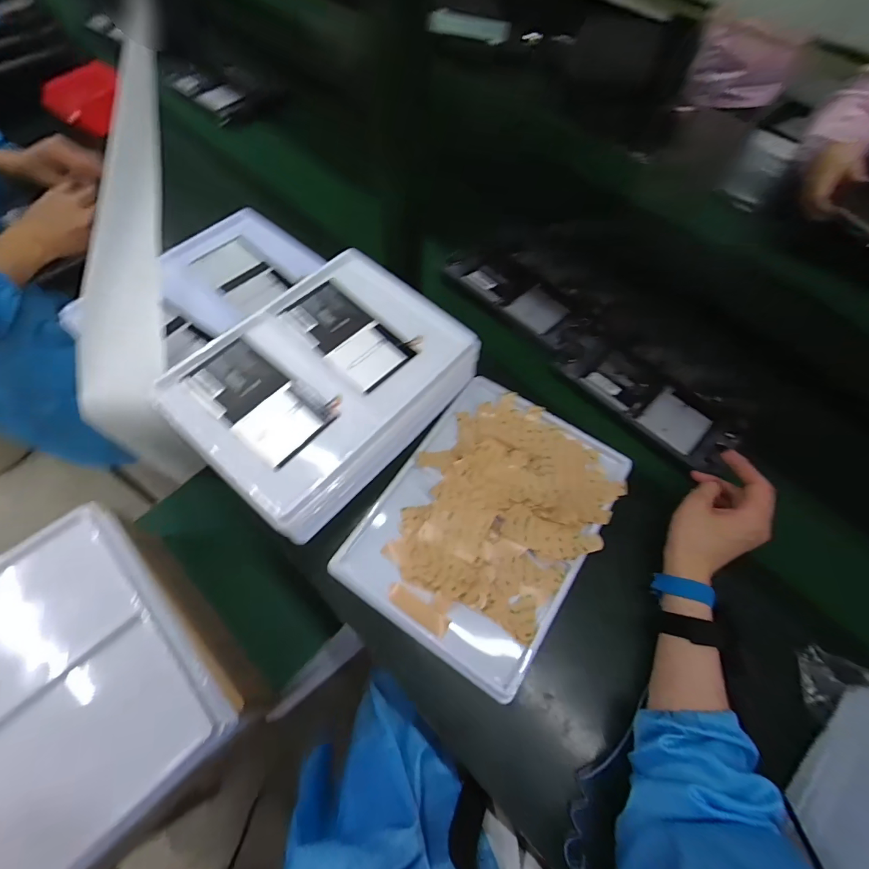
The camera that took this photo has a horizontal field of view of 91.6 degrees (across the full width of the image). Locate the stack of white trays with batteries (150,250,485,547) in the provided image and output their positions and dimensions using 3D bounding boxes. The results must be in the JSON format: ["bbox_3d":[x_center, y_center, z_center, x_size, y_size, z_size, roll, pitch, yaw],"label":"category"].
[{"bbox_3d":[-0.138,-0.067,0.546,0.251,0.079,0.331,37,66,16],"label":"stack of white trays with batteries"}]

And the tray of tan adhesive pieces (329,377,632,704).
[{"bbox_3d":[0.070,0.097,0.524,0.245,0.046,0.323,32,63,14],"label":"tray of tan adhesive pieces"}]

